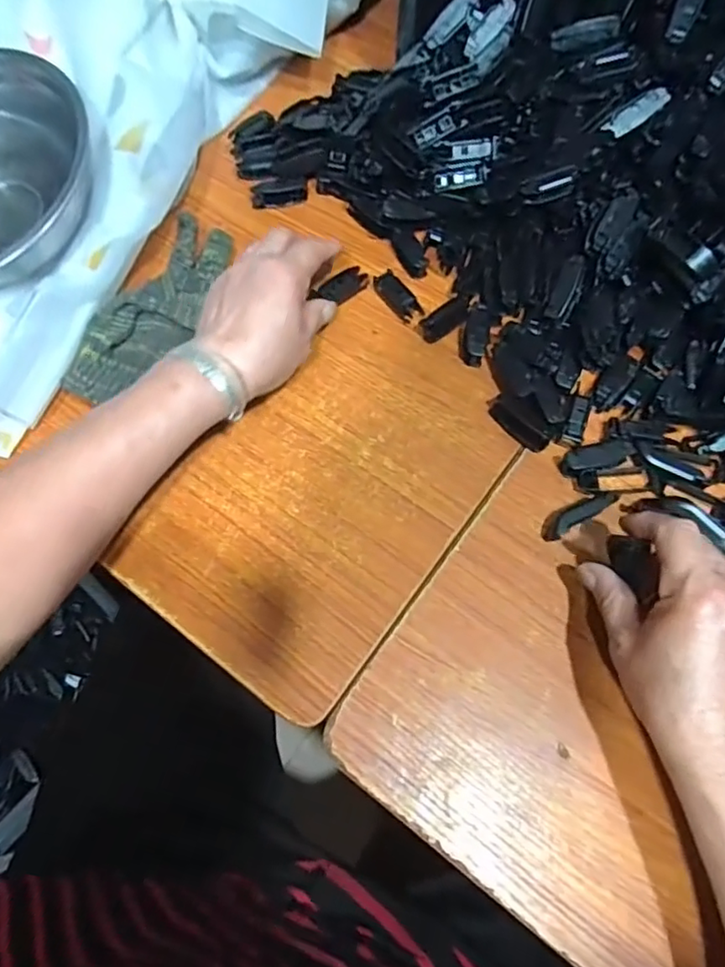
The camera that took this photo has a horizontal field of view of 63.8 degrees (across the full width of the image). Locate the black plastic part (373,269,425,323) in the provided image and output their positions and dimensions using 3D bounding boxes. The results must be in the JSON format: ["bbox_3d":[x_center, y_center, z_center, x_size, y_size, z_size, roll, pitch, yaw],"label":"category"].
[{"bbox_3d":[0.027,-0.149,0.462,0.017,0.013,0.048,-36,72,-13],"label":"black plastic part"}]

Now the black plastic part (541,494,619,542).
[{"bbox_3d":[0.147,0.019,0.395,0.054,0.015,0.015,-30,71,-11],"label":"black plastic part"}]

